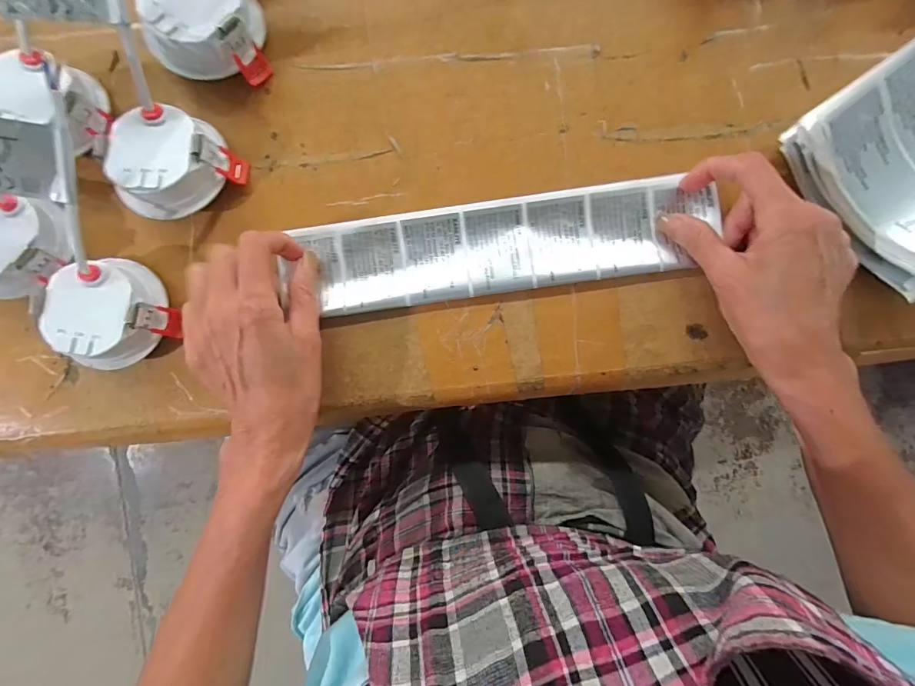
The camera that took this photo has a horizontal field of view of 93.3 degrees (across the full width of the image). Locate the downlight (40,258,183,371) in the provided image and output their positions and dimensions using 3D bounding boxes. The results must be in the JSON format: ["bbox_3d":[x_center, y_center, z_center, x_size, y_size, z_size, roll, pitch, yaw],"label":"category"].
[{"bbox_3d":[-0.224,-0.019,0.279,0.062,0.033,0.063,0,91,0],"label":"downlight"}]

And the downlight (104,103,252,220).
[{"bbox_3d":[-0.184,-0.116,0.274,0.069,0.039,0.063,0,91,0],"label":"downlight"}]

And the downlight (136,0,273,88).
[{"bbox_3d":[-0.157,-0.206,0.272,0.066,0.037,0.067,6,91,0],"label":"downlight"}]

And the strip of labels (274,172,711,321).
[{"bbox_3d":[0.036,-0.065,0.289,0.262,0.007,0.061,-8,86,1],"label":"strip of labels"}]

